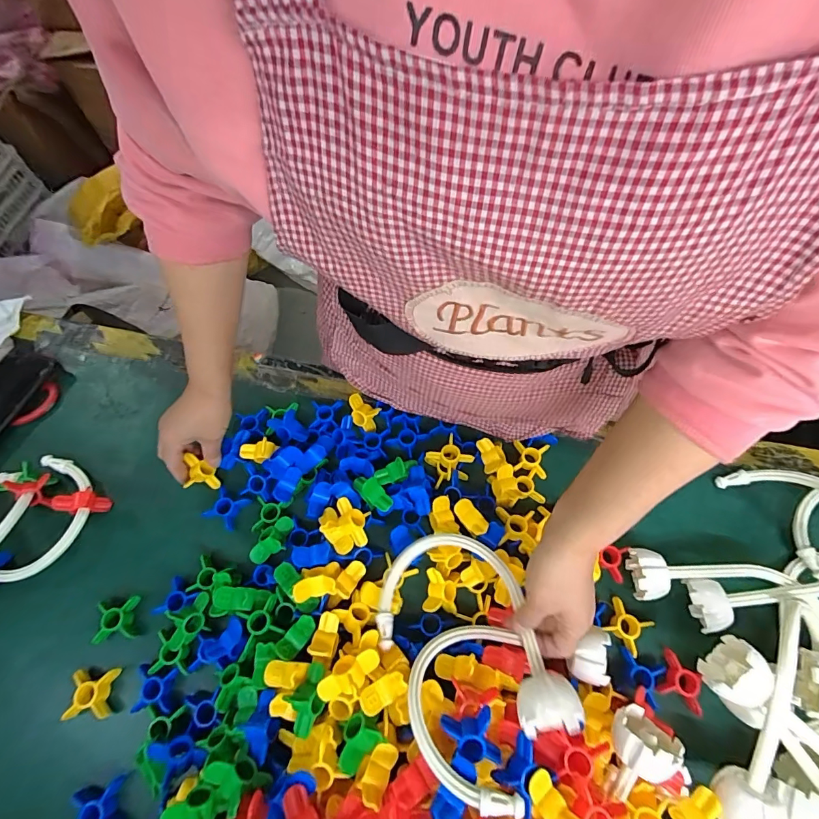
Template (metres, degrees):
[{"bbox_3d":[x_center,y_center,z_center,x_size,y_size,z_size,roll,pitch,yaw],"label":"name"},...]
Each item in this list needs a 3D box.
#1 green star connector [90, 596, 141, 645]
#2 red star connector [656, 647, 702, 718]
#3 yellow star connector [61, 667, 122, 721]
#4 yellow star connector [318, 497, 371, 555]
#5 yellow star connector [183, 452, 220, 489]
[{"bbox_3d":[-0.309,0.223,0.449,0.039,0.025,0.041,-6,66,0],"label":"green star connector"},{"bbox_3d":[0.271,0.267,0.413,0.043,0.020,0.040,28,70,14],"label":"red star connector"},{"bbox_3d":[-0.316,0.284,0.423,0.036,0.025,0.041,-3,66,1],"label":"yellow star connector"},{"bbox_3d":[-0.070,0.125,0.460,0.048,0.031,0.058,-38,69,-13],"label":"yellow star connector"},{"bbox_3d":[-0.243,0.074,0.501,0.017,0.035,0.037,-17,68,34],"label":"yellow star connector"}]

